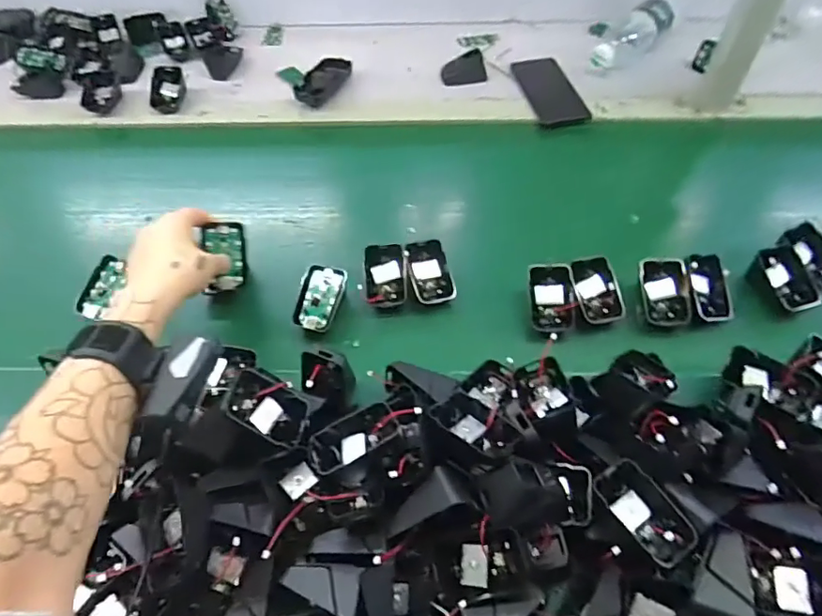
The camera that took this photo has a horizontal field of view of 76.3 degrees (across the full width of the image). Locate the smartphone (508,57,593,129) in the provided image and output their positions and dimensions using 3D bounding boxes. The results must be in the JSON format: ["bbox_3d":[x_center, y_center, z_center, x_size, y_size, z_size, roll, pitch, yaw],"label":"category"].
[{"bbox_3d":[0.205,-0.325,0.772,0.073,0.013,0.158,-7,53,-5],"label":"smartphone"}]

